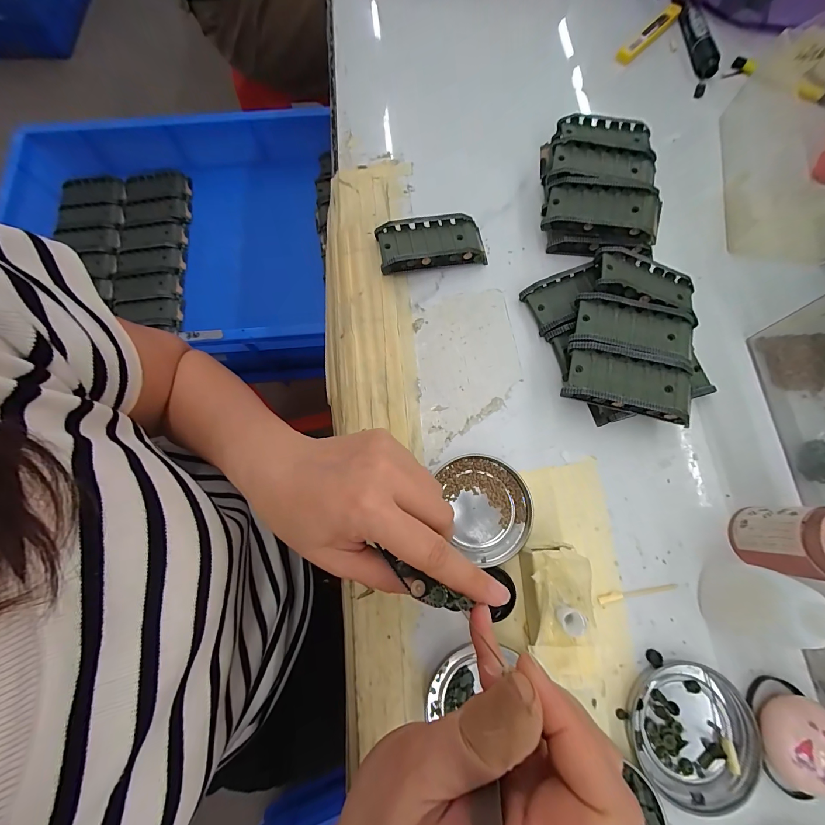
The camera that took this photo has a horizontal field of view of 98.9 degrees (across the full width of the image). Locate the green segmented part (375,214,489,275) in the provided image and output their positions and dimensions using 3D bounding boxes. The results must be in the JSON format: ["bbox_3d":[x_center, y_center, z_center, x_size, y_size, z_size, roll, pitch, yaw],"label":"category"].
[{"bbox_3d":[0.018,-0.154,0.321,0.096,0.024,0.044,-10,75,-2],"label":"green segmented part"}]

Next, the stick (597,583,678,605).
[{"bbox_3d":[0.162,0.129,0.253,0.059,0.004,0.007,-8,75,-1],"label":"stick"}]

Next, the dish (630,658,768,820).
[{"bbox_3d":[0.182,0.207,0.228,0.076,0.008,0.077,0,75,1],"label":"dish"}]

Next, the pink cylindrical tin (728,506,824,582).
[{"bbox_3d":[0.256,0.085,0.232,0.041,0.064,0.043,0,75,1],"label":"pink cylindrical tin"}]

